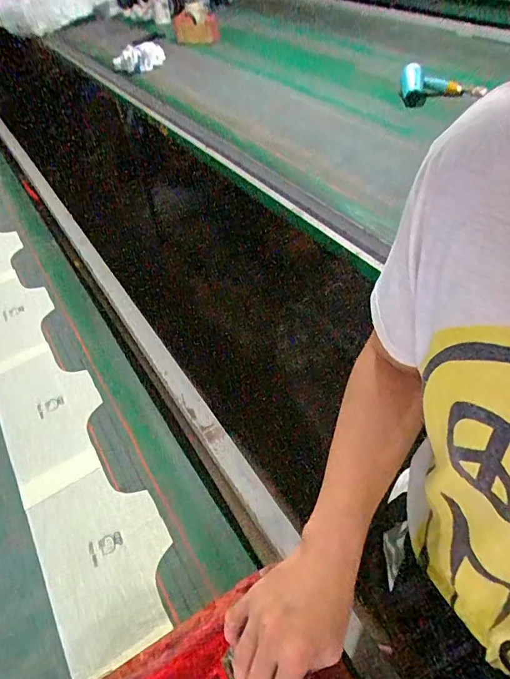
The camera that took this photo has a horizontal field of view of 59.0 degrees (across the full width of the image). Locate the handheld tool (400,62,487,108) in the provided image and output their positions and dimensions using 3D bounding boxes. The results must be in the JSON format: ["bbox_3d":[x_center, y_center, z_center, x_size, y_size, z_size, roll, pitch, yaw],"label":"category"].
[{"bbox_3d":[0.572,-0.760,1.366,0.239,0.107,0.148,0,47,7],"label":"handheld tool"}]

